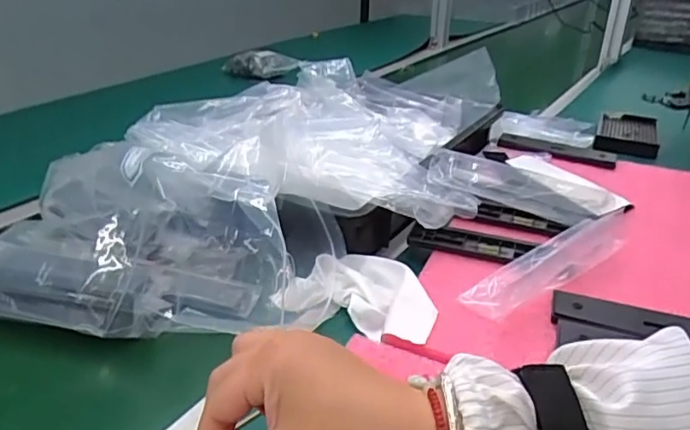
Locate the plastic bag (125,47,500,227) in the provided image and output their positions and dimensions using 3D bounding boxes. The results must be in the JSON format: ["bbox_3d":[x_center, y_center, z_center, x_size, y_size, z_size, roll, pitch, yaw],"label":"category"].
[{"bbox_3d":[0.002,-0.123,0.757,0.370,0.096,0.474,10,28,15],"label":"plastic bag"}]

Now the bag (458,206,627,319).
[{"bbox_3d":[0.205,0.040,0.536,0.241,0.018,0.047,-19,34,-35],"label":"bag"}]

